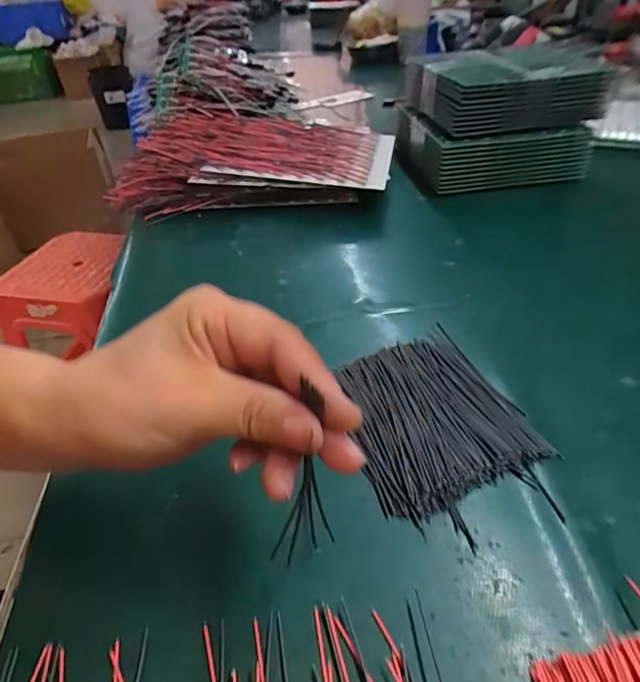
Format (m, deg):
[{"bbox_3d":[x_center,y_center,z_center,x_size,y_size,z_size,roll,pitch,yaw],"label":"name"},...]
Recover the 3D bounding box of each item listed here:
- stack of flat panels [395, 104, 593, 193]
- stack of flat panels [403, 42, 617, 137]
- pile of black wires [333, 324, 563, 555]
[{"bbox_3d":[0.216,-0.268,0.653,0.190,0.059,0.193,-10,39,-9],"label":"stack of flat panels"},{"bbox_3d":[0.235,-0.314,0.615,0.193,0.058,0.136,-7,40,-5],"label":"stack of flat panels"},{"bbox_3d":[0.075,0.050,0.314,0.110,0.013,0.143,-13,40,-14],"label":"pile of black wires"}]

